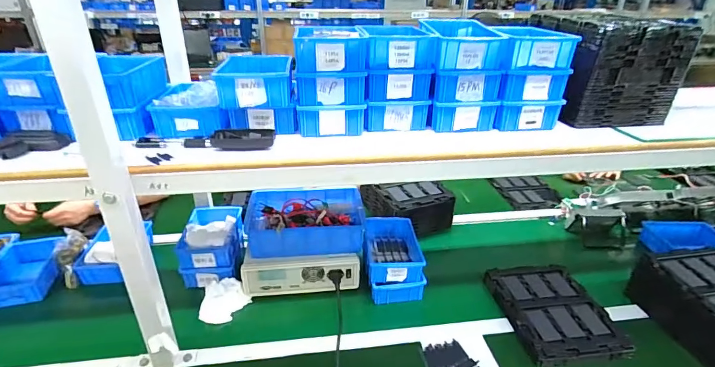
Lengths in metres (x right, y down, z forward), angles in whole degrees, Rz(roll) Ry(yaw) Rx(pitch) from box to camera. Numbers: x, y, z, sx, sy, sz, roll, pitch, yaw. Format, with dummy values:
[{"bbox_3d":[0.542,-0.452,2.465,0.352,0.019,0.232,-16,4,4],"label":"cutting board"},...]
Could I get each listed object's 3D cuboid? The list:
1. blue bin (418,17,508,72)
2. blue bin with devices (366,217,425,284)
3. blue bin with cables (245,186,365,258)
[{"bbox_3d":[0.225,-0.306,0.847,0.148,0.070,0.228,0,28,-2],"label":"blue bin"},{"bbox_3d":[0.097,0.177,1.046,0.142,0.070,0.207,0,28,-1],"label":"blue bin with devices"},{"bbox_3d":[-0.141,0.097,1.069,0.320,0.084,0.240,-6,29,-13],"label":"blue bin with cables"}]

